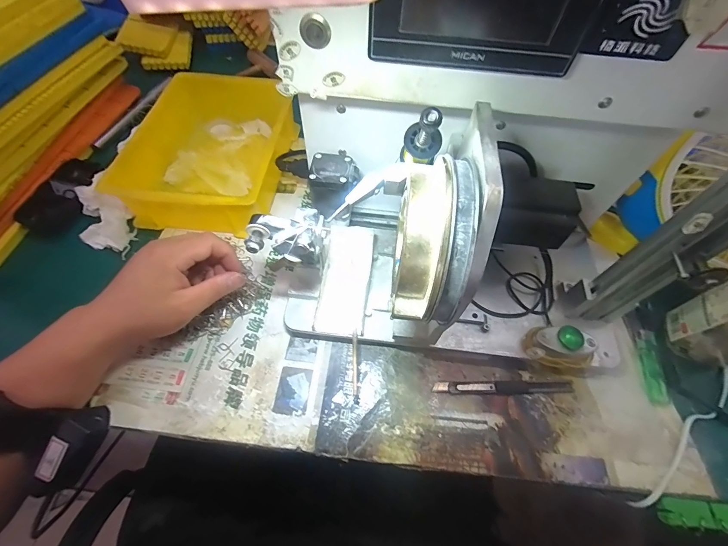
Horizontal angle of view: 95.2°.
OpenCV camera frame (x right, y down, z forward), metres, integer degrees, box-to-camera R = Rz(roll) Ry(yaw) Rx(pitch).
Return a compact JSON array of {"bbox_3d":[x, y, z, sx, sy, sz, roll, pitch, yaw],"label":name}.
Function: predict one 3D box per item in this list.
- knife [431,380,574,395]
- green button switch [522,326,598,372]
[{"bbox_3d":[0.140,0.115,0.336,0.139,0.004,0.013,0,59,-3],"label":"knife"},{"bbox_3d":[0.197,0.074,0.329,0.067,0.034,0.031,12,59,4],"label":"green button switch"}]

